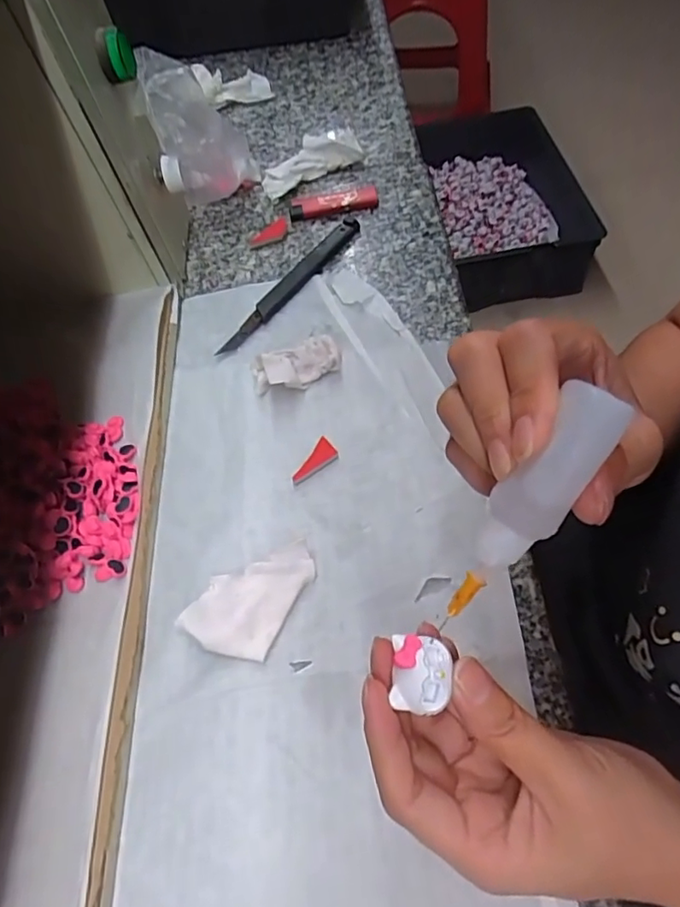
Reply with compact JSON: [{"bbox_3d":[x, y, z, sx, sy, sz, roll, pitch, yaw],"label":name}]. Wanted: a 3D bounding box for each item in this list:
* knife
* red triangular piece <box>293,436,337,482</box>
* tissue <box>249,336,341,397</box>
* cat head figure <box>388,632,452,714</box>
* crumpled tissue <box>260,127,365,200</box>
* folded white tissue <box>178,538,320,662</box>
[{"bbox_3d":[-0.036,-0.134,0.436,0.020,0.008,0.164,29,68,20],"label":"knife"},{"bbox_3d":[-0.015,0.006,0.355,0.013,0.006,0.034,28,68,20],"label":"red triangular piece"},{"bbox_3d":[-0.031,-0.061,0.389,0.060,0.022,0.029,-22,61,-6],"label":"tissue"},{"bbox_3d":[0.028,0.075,0.194,0.019,0.007,0.023,7,59,7],"label":"cat head figure"},{"bbox_3d":[-0.027,-0.269,0.508,0.105,0.009,0.045,-36,63,-13],"label":"crumpled tissue"},{"bbox_3d":[-0.049,0.077,0.312,0.048,0.012,0.073,26,67,19],"label":"folded white tissue"}]

